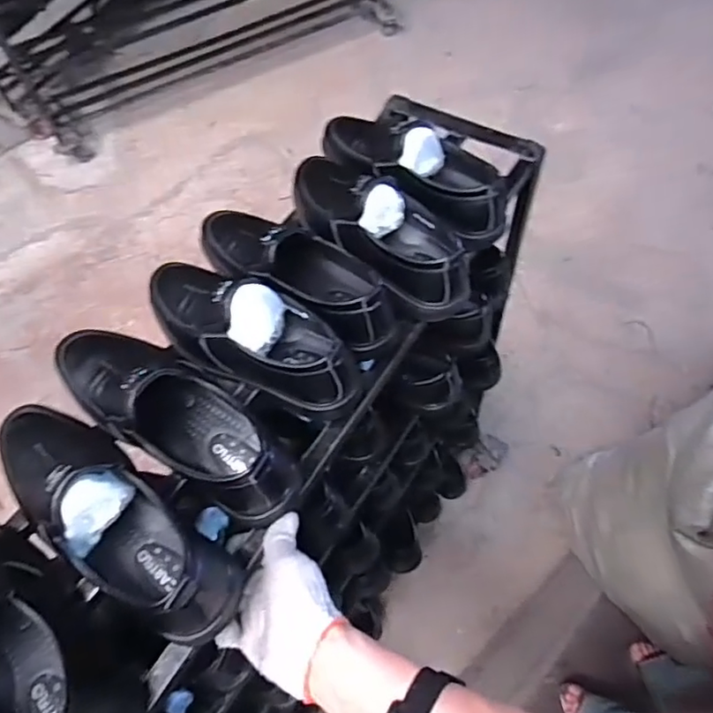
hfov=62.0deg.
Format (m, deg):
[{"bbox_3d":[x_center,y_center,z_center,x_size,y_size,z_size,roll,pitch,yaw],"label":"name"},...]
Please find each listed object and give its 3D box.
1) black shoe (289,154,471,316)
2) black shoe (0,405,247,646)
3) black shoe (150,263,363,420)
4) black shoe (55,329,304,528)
[{"bbox_3d":[0.021,-0.148,0.664,0.096,0.082,0.261,-35,65,-15],"label":"black shoe"},{"bbox_3d":[-0.222,0.130,0.515,0.276,0.104,0.080,35,67,21],"label":"black shoe"},{"bbox_3d":[-0.114,-0.027,0.603,0.257,0.084,0.090,25,65,16],"label":"black shoe"},{"bbox_3d":[-0.178,0.048,0.564,0.286,0.092,0.094,32,67,19],"label":"black shoe"}]

